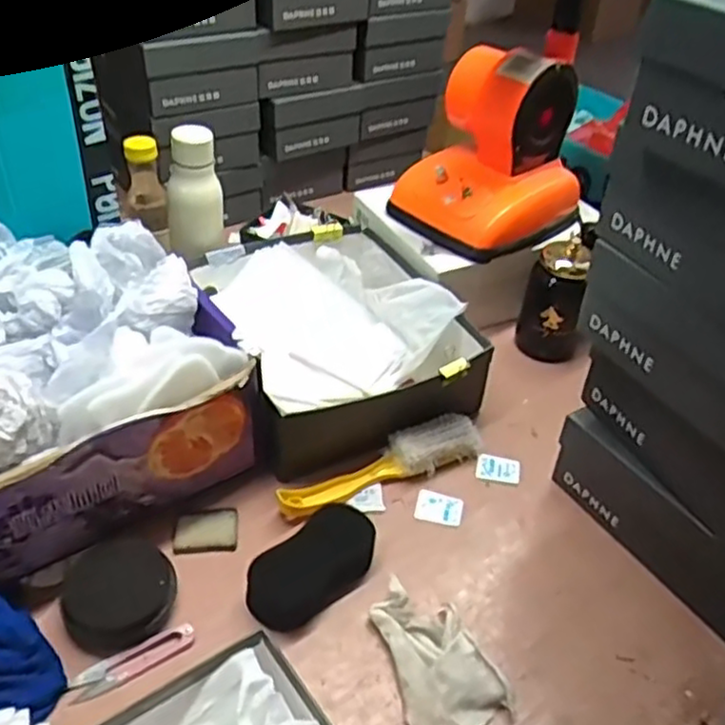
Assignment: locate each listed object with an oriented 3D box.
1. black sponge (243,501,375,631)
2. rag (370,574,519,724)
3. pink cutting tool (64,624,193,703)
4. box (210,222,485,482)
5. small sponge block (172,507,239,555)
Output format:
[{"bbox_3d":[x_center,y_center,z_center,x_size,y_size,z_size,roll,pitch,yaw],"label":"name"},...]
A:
[{"bbox_3d":[-0.043,0.179,0.657,0.122,0.040,0.063,-29,50,-33],"label":"black sponge"},{"bbox_3d":[0.060,0.246,0.602,0.079,0.022,0.159,-15,44,-21],"label":"rag"},{"bbox_3d":[-0.188,0.245,0.601,0.101,0.009,0.028,-20,46,-26],"label":"pink cutting tool"},{"bbox_3d":[-0.031,-0.039,0.870,0.258,0.092,0.328,-12,43,-18],"label":"box"},{"bbox_3d":[-0.149,0.161,0.700,0.059,0.007,0.045,-3,41,-9],"label":"small sponge block"}]

